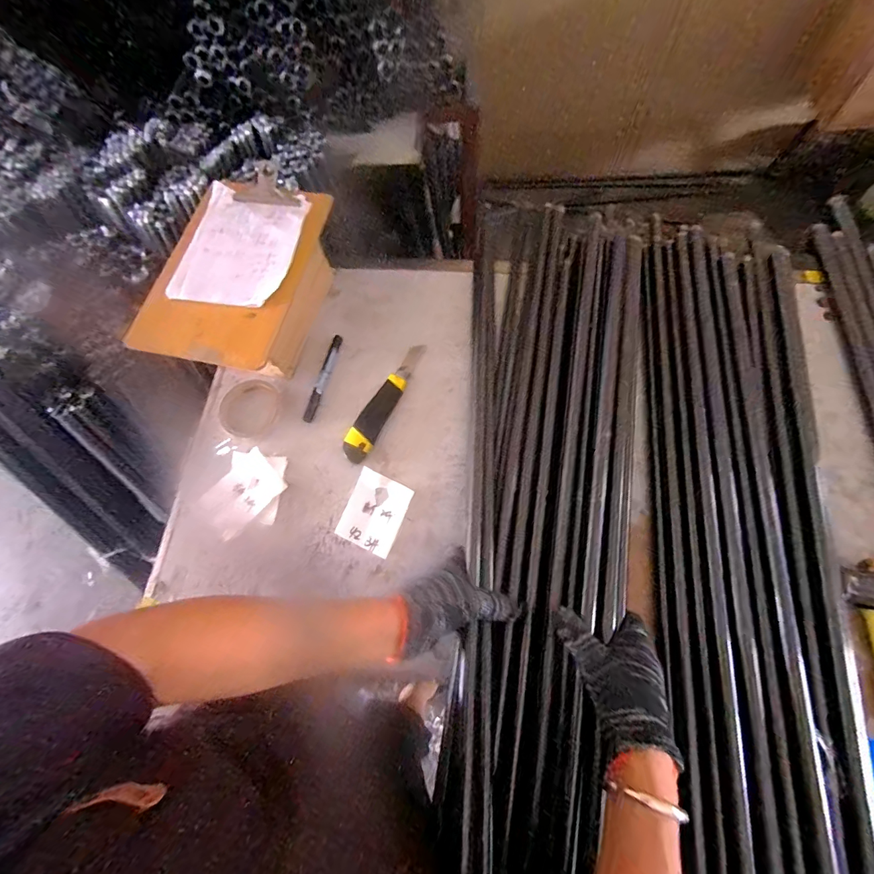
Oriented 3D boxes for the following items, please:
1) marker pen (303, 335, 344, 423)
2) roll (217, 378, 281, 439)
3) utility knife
[{"bbox_3d":[-0.170,-0.089,0.596,0.016,0.018,0.140,15,72,10],"label":"marker pen"},{"bbox_3d":[-0.272,-0.044,0.576,0.086,0.017,0.088,-35,71,-8],"label":"roll"},{"bbox_3d":[-0.077,-0.053,0.582,0.041,0.023,0.198,22,73,12],"label":"utility knife"}]

